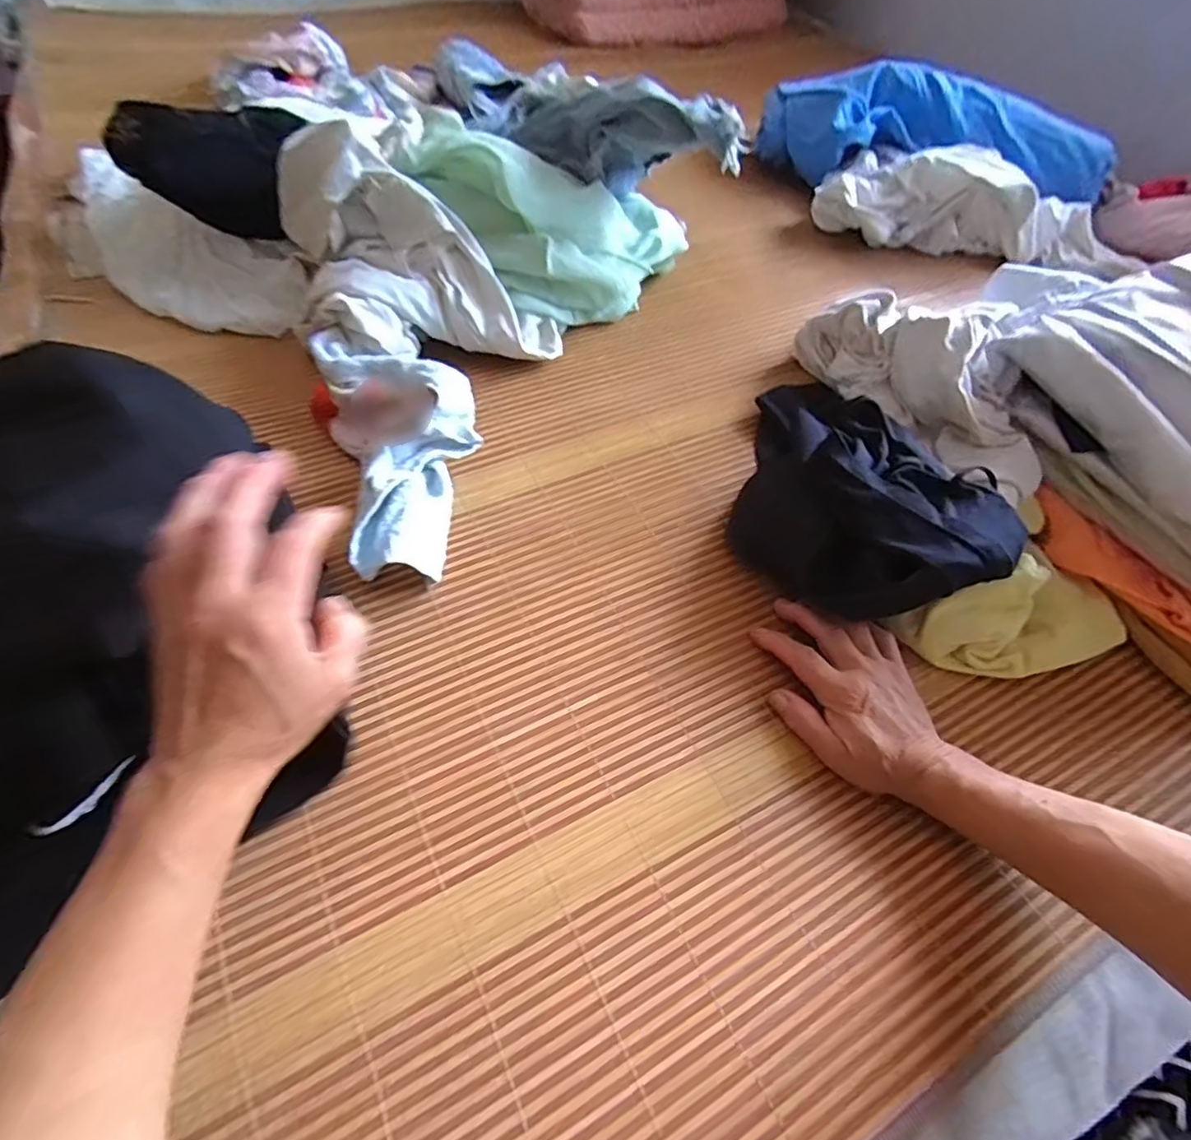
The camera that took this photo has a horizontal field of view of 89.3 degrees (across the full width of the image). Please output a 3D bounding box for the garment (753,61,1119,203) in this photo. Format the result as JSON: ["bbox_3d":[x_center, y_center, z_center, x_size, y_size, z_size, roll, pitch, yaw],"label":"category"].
[{"bbox_3d":[0.463,-0.590,0.842,0.471,0.138,0.107,20,56,8],"label":"garment"}]

